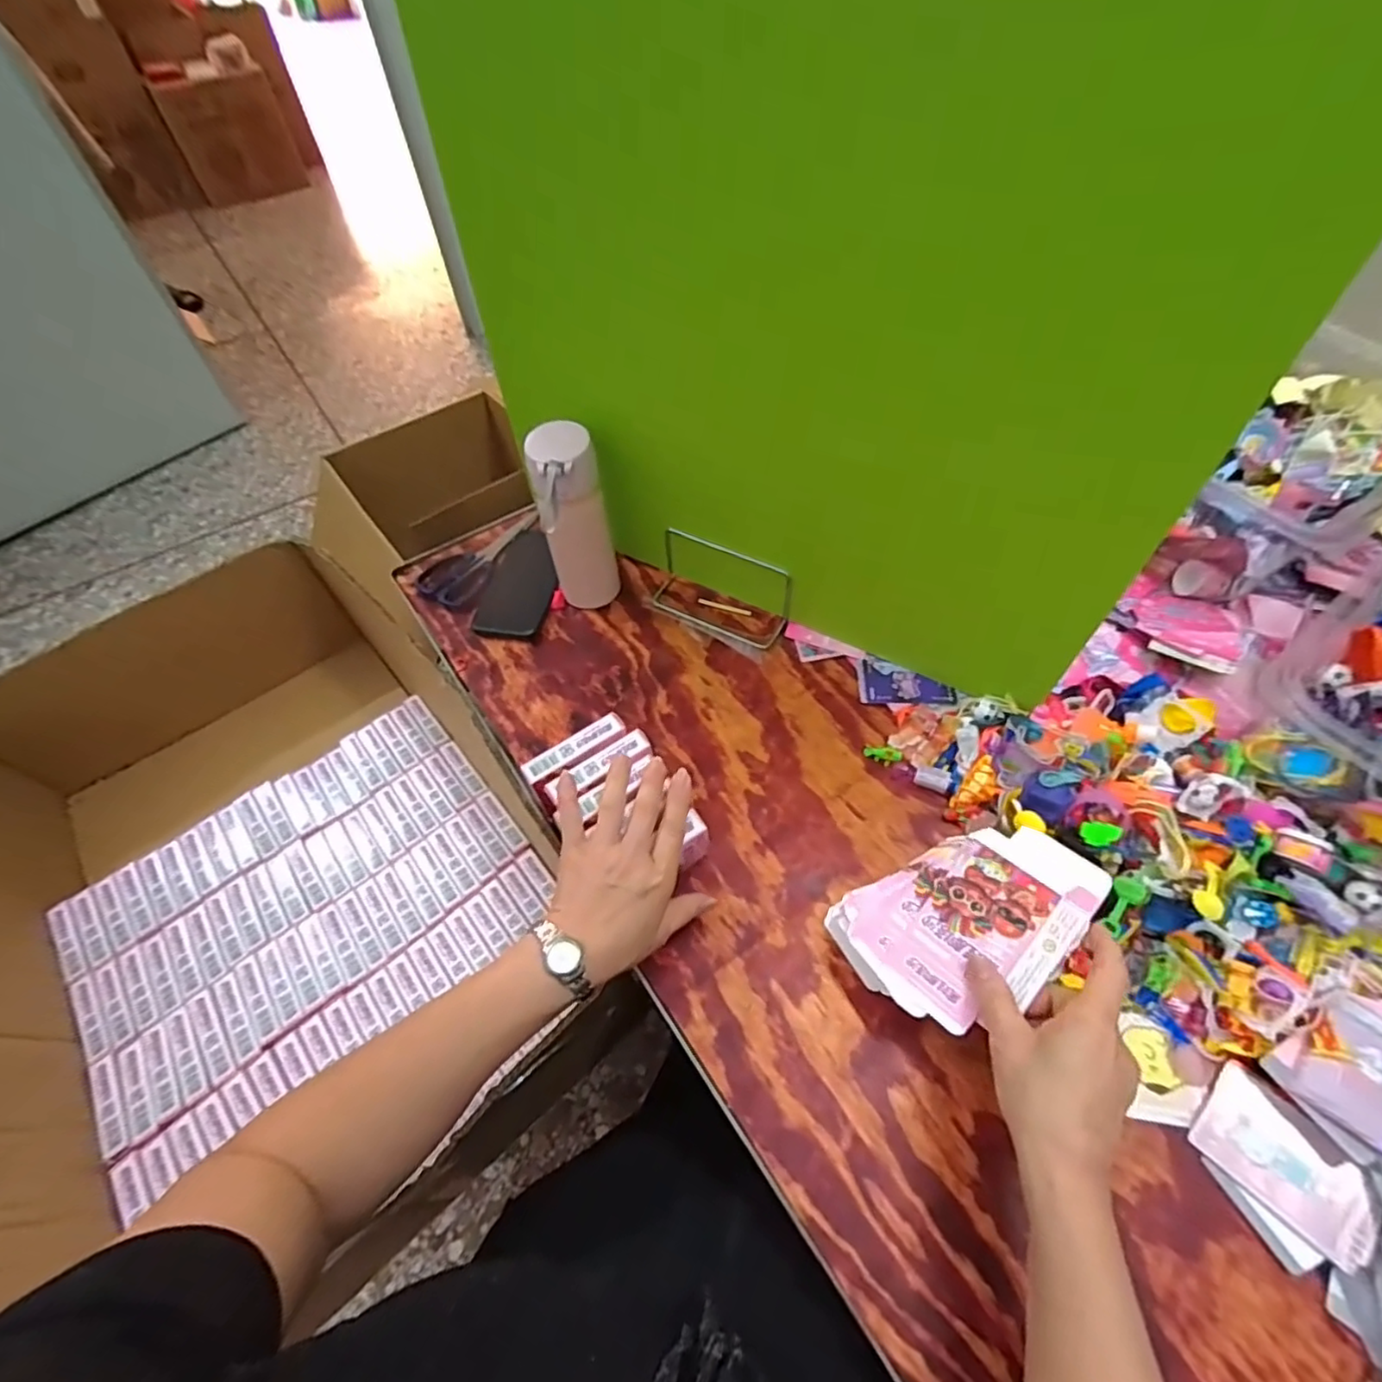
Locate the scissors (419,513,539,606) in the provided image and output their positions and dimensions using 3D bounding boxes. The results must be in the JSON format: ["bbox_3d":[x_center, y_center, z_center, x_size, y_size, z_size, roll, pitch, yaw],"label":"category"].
[{"bbox_3d":[-0.258,-0.173,0.779,0.076,0.008,0.173,24,60,19],"label":"scissors"}]

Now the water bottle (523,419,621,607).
[{"bbox_3d":[-0.115,-0.162,0.646,0.064,0.200,0.069,-16,56,-7],"label":"water bottle"}]

